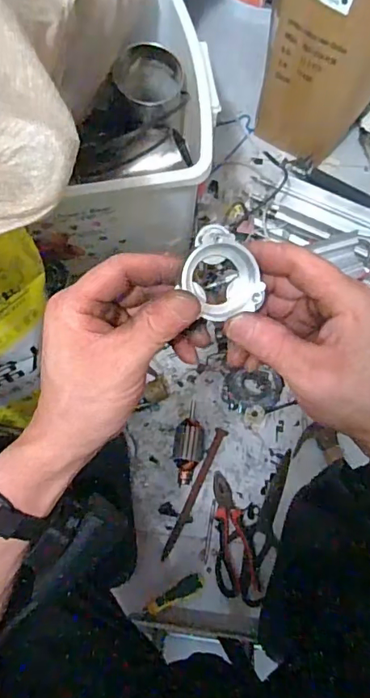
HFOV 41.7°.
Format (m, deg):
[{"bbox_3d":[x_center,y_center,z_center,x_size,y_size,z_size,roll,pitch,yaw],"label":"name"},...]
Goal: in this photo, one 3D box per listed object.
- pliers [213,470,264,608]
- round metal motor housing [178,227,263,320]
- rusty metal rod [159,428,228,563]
[{"bbox_3d":[0.077,0.328,0.843,0.067,0.016,0.215,-11,73,-3],"label":"pliers"},{"bbox_3d":[0.019,-0.043,0.281,0.039,0.019,0.050,-37,106,-7],"label":"round metal motor housing"},{"bbox_3d":[0.016,0.254,0.871,0.020,0.010,0.245,26,75,9],"label":"rusty metal rod"}]

